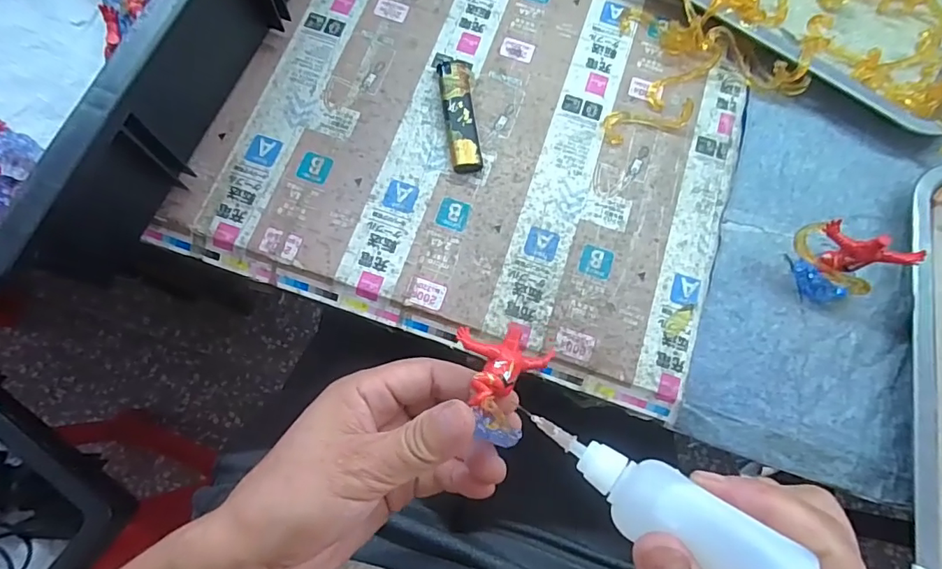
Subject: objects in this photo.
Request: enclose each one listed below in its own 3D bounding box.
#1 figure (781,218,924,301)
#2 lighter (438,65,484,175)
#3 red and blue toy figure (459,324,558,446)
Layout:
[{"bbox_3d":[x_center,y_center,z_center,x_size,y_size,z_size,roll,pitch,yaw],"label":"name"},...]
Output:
[{"bbox_3d":[0.222,-0.017,0.301,0.041,0.048,0.047,-22,76,-8],"label":"figure"},{"bbox_3d":[-0.007,-0.114,0.339,0.021,0.013,0.079,-6,74,-3],"label":"lighter"},{"bbox_3d":[0.010,0.043,0.236,0.044,0.019,0.053,26,75,6],"label":"red and blue toy figure"}]

